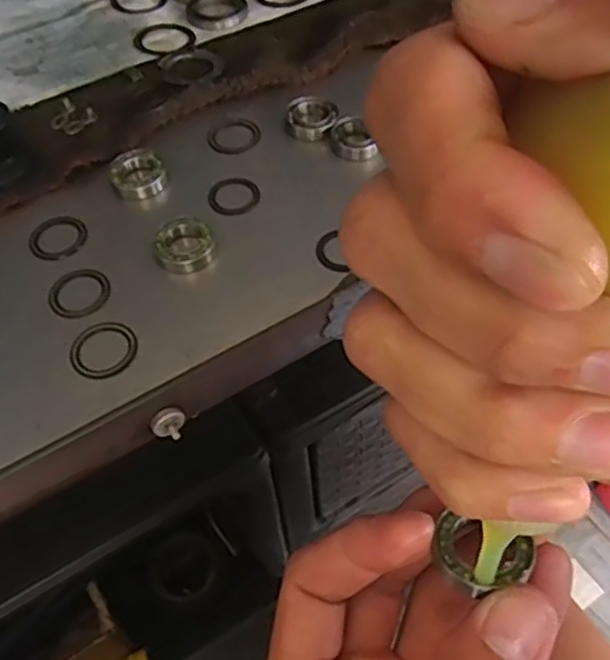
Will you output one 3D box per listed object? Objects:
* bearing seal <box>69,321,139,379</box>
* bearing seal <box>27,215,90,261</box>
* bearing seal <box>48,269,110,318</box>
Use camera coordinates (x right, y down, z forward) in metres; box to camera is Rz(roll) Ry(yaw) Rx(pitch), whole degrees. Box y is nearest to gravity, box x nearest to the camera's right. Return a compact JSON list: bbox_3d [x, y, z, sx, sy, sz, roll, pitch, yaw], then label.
[{"bbox_3d":[-0.078,0.007,0.266,0.026,0.004,0.025,-1,55,2],"label":"bearing seal"},{"bbox_3d":[-0.110,-0.042,0.305,0.025,0.007,0.023,-1,55,2],"label":"bearing seal"},{"bbox_3d":[-0.094,-0.015,0.284,0.024,0.005,0.022,-1,55,2],"label":"bearing seal"}]

